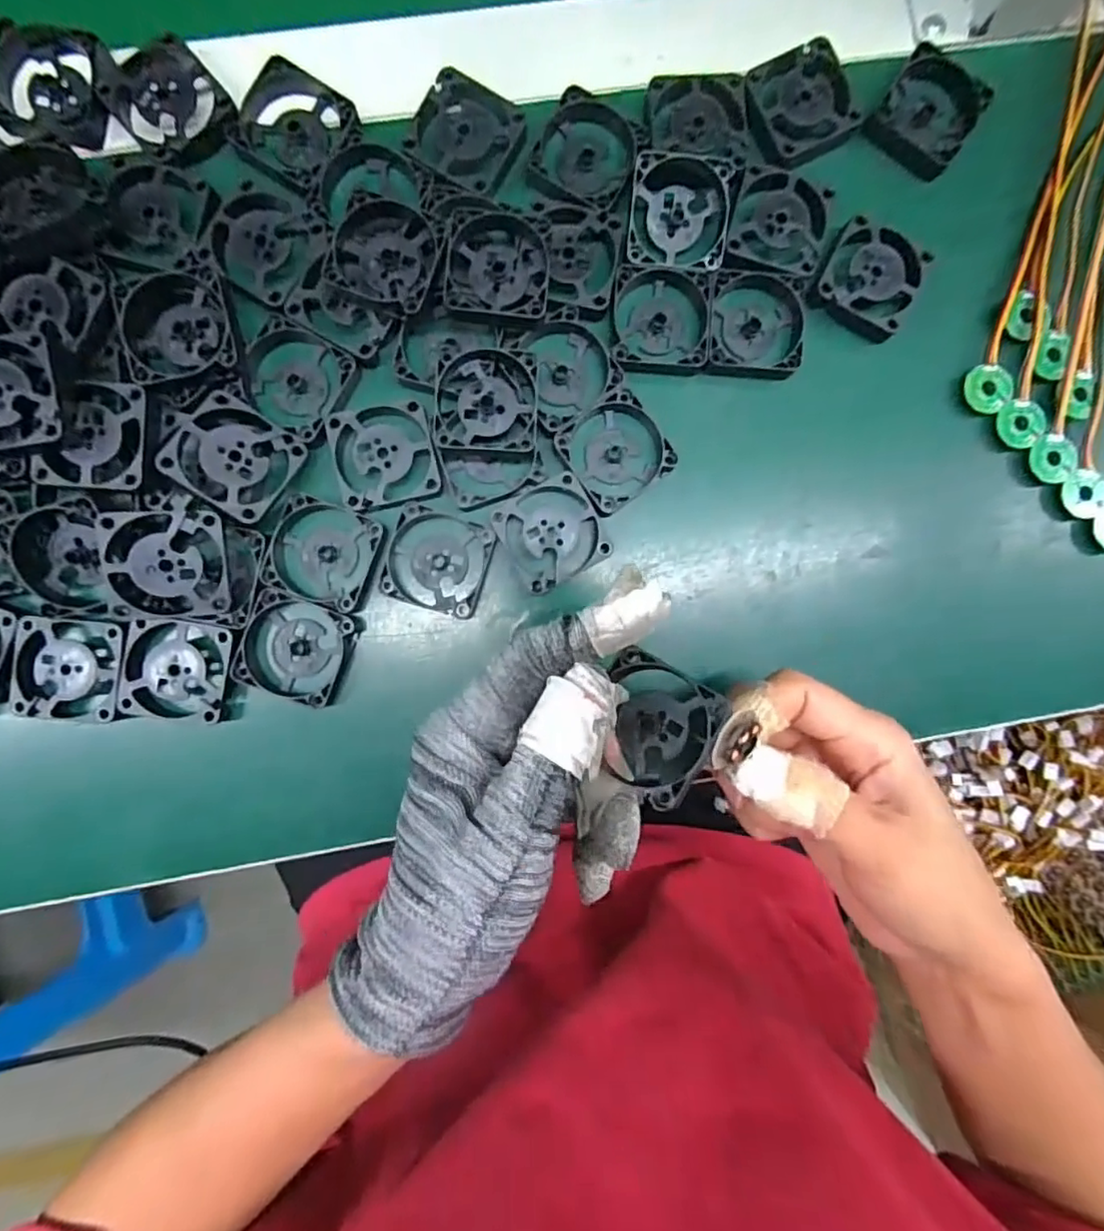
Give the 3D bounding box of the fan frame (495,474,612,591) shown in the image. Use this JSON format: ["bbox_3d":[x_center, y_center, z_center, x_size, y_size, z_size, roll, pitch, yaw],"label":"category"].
[{"bbox_3d":[0.000,-0.034,0.254,0.039,0.009,0.038,-30,91,-3],"label":"fan frame"}]

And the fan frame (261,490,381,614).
[{"bbox_3d":[-0.093,-0.025,0.251,0.040,0.012,0.039,20,88,-3],"label":"fan frame"}]

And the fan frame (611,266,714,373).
[{"bbox_3d":[0.046,-0.123,0.256,0.040,0.011,0.040,2,89,-3],"label":"fan frame"}]

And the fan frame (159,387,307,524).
[{"bbox_3d":[-0.124,-0.061,0.235,0.041,0.006,0.040,34,72,-19],"label":"fan frame"}]

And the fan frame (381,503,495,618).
[{"bbox_3d":[-0.047,-0.022,0.254,0.040,0.011,0.039,17,89,-3],"label":"fan frame"}]

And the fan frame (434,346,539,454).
[{"bbox_3d":[-0.026,-0.087,0.244,0.041,0.011,0.040,1,89,-3],"label":"fan frame"}]

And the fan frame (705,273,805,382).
[{"bbox_3d":[0.086,-0.122,0.260,0.039,0.012,0.040,2,89,-3],"label":"fan frame"}]

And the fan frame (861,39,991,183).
[{"bbox_3d":[0.161,-0.214,0.259,0.039,0.009,0.041,35,88,-2],"label":"fan frame"}]

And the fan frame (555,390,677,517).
[{"bbox_3d":[0.027,-0.069,0.257,0.044,0.013,0.039,-37,91,-3],"label":"fan frame"}]

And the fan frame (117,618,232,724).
[{"bbox_3d":[-0.151,0.023,0.246,0.039,0.010,0.040,9,89,-3],"label":"fan frame"}]

